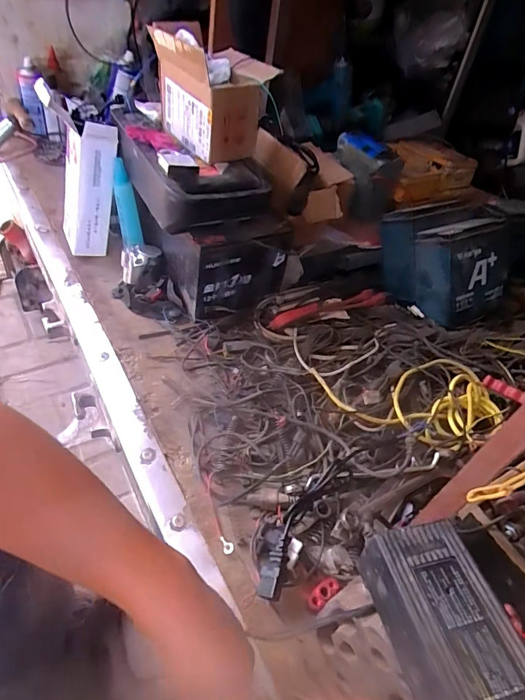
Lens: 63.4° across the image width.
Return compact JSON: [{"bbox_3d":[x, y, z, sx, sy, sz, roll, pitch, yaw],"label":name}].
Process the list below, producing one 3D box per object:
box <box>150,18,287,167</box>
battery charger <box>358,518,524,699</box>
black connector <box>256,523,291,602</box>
[{"bbox_3d":[-0.080,-0.402,0.672,0.132,0.142,0.170,-24,55,-31],"label":"box"},{"bbox_3d":[0.132,0.205,0.287,0.080,0.049,0.169,-2,46,-14],"label":"battery charger"},{"bbox_3d":[0.012,0.236,0.476,0.028,0.034,0.078,12,44,0],"label":"black connector"}]

